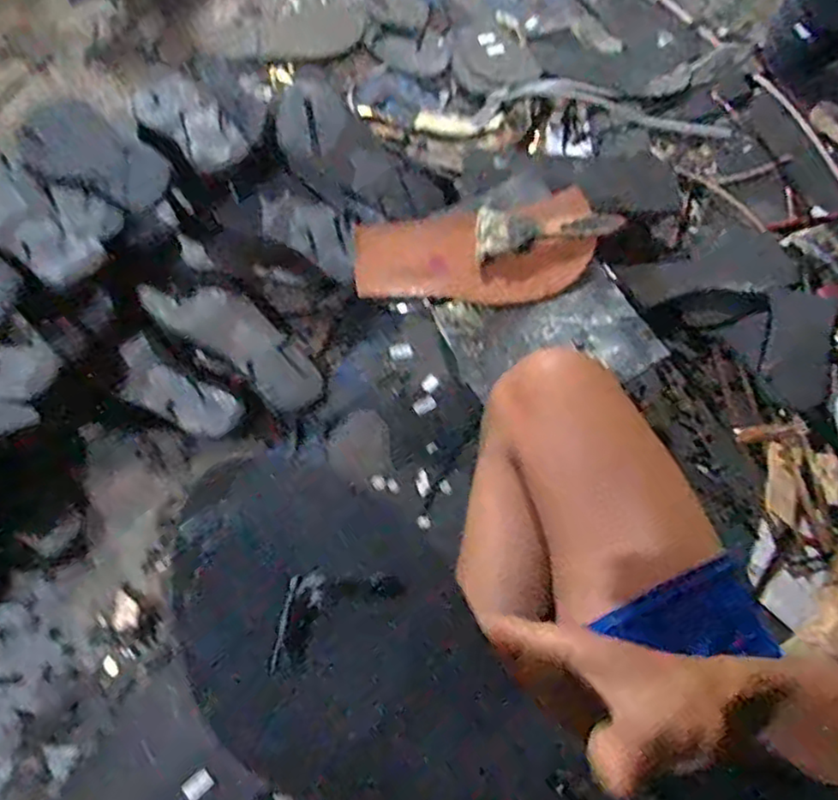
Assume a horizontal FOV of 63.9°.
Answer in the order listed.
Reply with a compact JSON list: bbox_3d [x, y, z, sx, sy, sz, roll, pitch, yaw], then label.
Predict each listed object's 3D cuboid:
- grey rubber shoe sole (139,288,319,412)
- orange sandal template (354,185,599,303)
[{"bbox_3d":[-0.203,-0.073,0.751,0.221,0.021,0.081,37,73,12],"label":"grey rubber shoe sole"},{"bbox_3d":[0.057,-0.151,0.688,0.240,0.033,0.101,-6,69,-3],"label":"orange sandal template"}]

